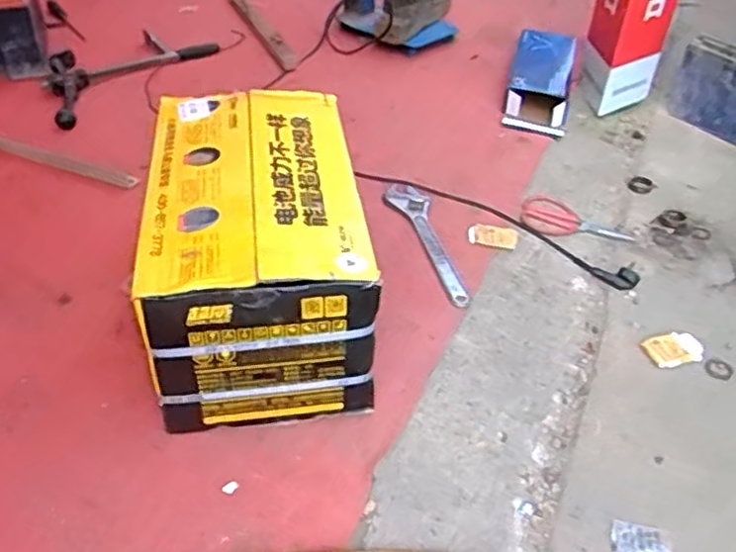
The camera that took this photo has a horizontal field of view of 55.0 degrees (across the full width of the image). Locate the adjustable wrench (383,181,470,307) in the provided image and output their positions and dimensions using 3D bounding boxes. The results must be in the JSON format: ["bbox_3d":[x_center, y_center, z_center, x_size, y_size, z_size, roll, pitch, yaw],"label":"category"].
[{"bbox_3d":[0.085,-0.051,1.065,0.065,0.029,0.270,-9,39,-9],"label":"adjustable wrench"}]

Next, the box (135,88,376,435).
[{"bbox_3d":[-0.134,-0.029,0.876,0.232,0.233,0.378,-7,38,-6],"label":"box"}]

